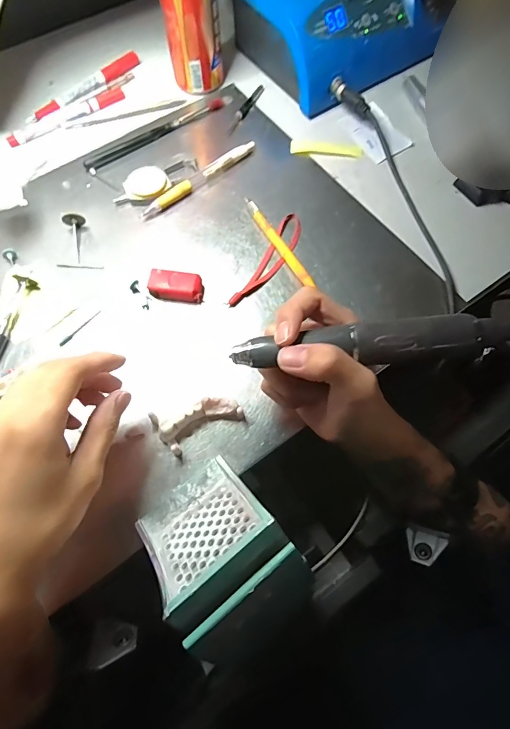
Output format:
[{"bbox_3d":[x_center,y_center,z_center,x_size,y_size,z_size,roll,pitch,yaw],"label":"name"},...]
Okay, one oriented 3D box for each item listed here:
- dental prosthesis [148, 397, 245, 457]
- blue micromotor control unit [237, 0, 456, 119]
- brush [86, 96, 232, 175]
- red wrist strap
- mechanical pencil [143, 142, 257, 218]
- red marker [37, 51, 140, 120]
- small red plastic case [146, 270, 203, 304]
[{"bbox_3d":[-0.042,0.044,0.292,0.068,0.017,0.032,-15,68,-8],"label":"dental prosthesis"},{"bbox_3d":[0.096,-0.400,0.446,0.195,0.089,0.228,41,71,14],"label":"blue micromotor control unit"},{"bbox_3d":[-0.100,-0.254,0.424,0.182,0.007,0.016,-38,73,-16],"label":"brush"},{"bbox_3d":[0.015,-0.094,0.354,0.023,0.004,0.114,27,69,9],"label":"red wrist strap"},{"bbox_3d":[-0.054,-0.187,0.391,0.137,0.010,0.015,-42,74,-17],"label":"mechanical pencil"},{"bbox_3d":[-0.190,-0.324,0.449,0.017,0.011,0.142,41,72,14],"label":"red marker"},{"bbox_3d":[-0.066,-0.066,0.334,0.044,0.017,0.023,7,67,1],"label":"small red plastic case"}]

